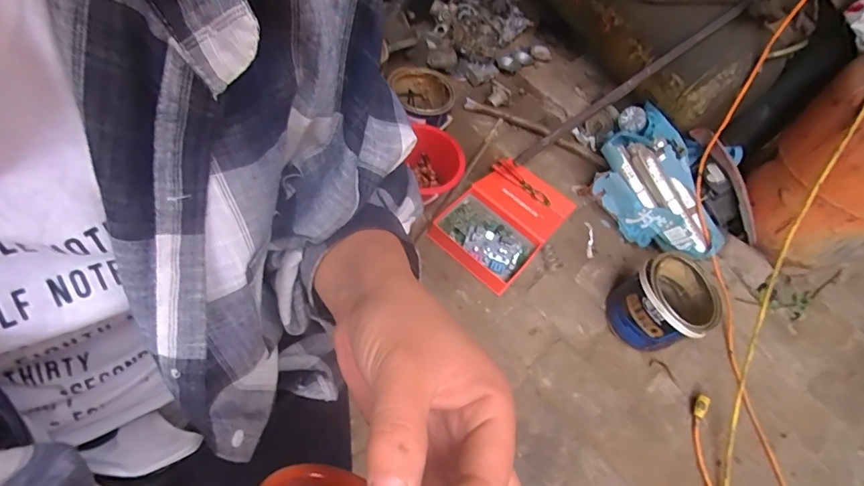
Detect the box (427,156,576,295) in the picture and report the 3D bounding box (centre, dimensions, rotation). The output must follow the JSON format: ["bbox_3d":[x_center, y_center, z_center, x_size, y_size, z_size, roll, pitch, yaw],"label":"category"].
[{"bbox_3d":[0.165,-0.058,1.036,0.216,0.049,0.356,40,60,12],"label":"box"}]

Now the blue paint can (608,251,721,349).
[{"bbox_3d":[0.466,0.122,0.911,0.176,0.166,0.165,-14,63,-21],"label":"blue paint can"}]

